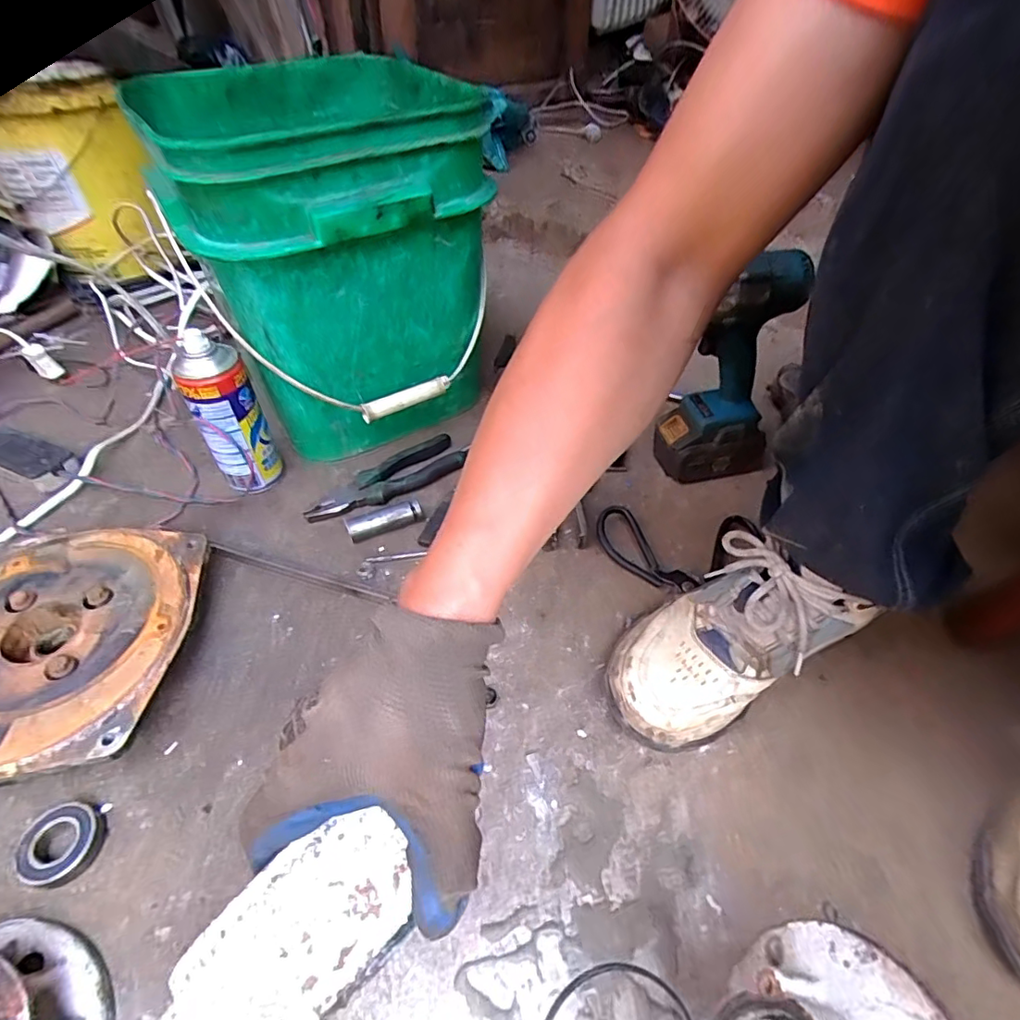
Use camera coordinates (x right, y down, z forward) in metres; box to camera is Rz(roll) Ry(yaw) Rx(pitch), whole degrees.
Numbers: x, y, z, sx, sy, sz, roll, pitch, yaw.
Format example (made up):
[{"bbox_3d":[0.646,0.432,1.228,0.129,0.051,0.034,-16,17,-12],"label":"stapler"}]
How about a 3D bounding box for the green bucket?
[{"bbox_3d":[-0.206,-0.293,0.657,0.304,0.337,0.359,-24,52,-20],"label":"green bucket"}]

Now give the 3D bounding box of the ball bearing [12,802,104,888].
[{"bbox_3d":[-0.323,0.238,0.389,0.052,0.018,0.049,0,47,0],"label":"ball bearing"}]

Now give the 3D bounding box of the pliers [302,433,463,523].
[{"bbox_3d":[-0.147,-0.035,0.639,0.187,0.028,0.057,-23,52,-20],"label":"pliers"}]

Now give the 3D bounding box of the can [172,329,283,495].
[{"bbox_3d":[-0.299,-0.097,0.589,0.065,0.179,0.054,-28,53,-23],"label":"can"}]

